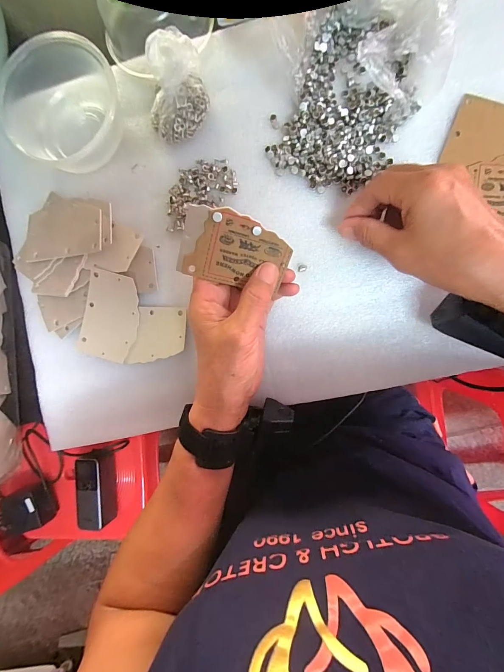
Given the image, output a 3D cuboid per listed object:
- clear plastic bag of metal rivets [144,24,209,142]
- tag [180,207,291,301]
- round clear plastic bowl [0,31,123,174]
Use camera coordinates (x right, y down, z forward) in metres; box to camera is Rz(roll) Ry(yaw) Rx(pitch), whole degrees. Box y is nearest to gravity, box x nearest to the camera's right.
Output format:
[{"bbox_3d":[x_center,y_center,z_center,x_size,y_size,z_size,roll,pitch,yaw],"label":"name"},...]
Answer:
[{"bbox_3d":[-0.069,-0.221,0.278,0.052,0.053,0.061,-11,89,5],"label":"clear plastic bag of metal rivets"},{"bbox_3d":[-0.012,-0.066,0.239,0.082,0.005,0.054,11,120,-11],"label":"tag"},{"bbox_3d":[-0.174,-0.213,0.290,0.105,0.050,0.109,40,93,4],"label":"round clear plastic bowl"}]

